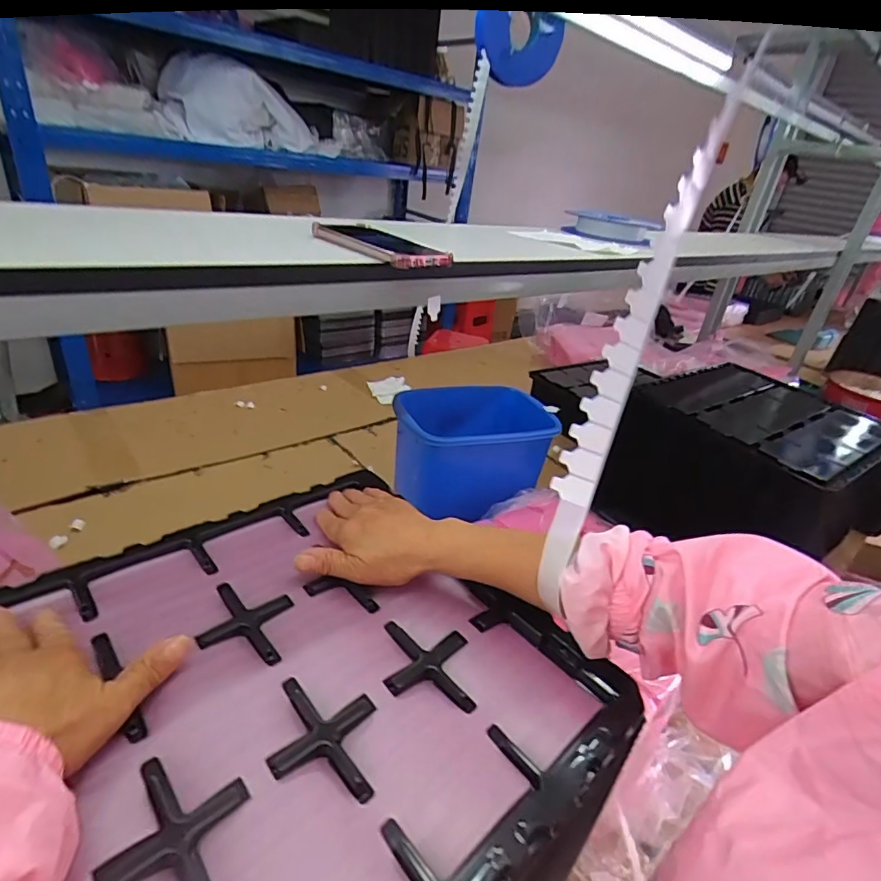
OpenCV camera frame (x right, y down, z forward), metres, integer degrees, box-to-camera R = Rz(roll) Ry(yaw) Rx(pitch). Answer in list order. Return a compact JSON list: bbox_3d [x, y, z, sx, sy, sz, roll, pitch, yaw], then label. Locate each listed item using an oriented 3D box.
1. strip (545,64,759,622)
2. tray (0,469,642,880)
[{"bbox_3d":[0.135,-0.069,0.358,0.027,0.376,0.021,22,4,24],"label":"strip"},{"bbox_3d":[-0.100,0.152,0.320,0.356,0.022,0.334,29,37,33],"label":"tray"}]

